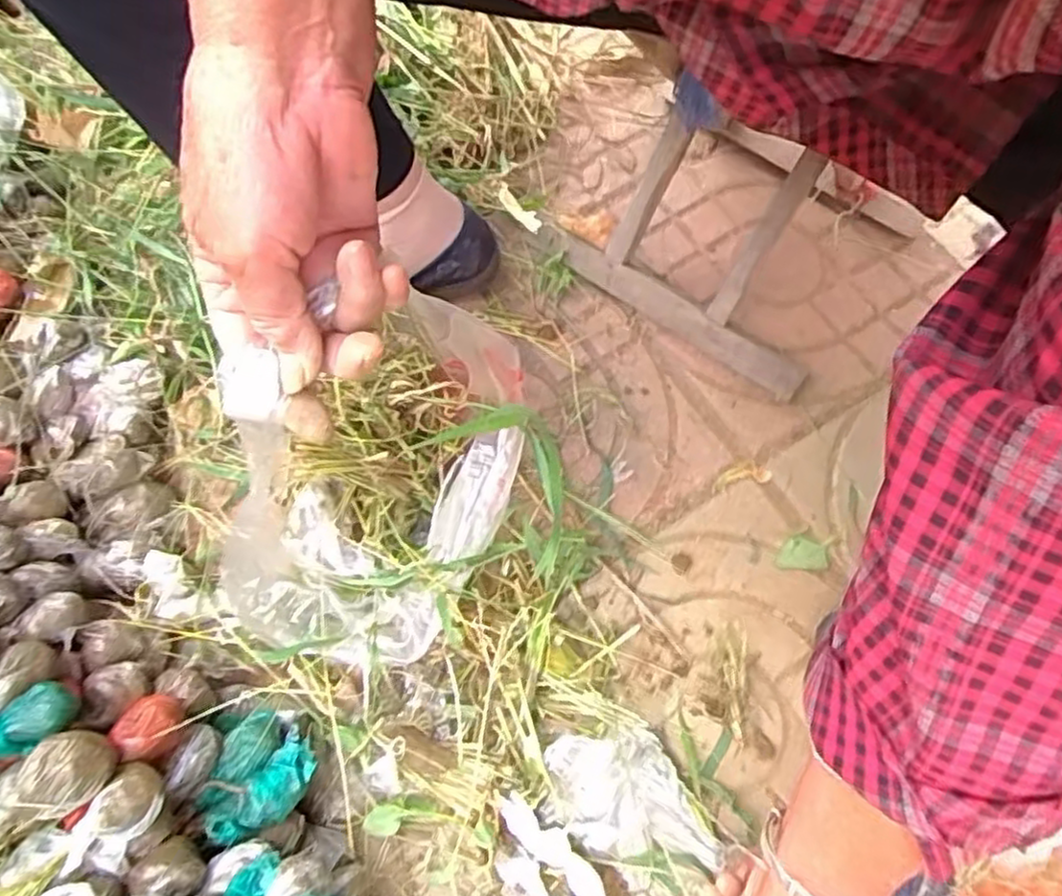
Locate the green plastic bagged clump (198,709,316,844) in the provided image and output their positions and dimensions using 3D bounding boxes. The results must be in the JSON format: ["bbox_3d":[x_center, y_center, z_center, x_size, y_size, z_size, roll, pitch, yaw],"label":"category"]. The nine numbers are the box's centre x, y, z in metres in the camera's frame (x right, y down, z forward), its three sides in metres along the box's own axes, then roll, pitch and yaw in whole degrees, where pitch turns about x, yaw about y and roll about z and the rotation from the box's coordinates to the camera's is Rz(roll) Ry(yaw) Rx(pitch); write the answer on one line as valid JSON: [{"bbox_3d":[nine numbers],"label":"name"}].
[{"bbox_3d":[-0.189,0.226,0.500,0.078,0.053,0.080,-4,66,0],"label":"green plastic bagged clump"}]

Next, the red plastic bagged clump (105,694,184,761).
[{"bbox_3d":[-0.253,0.183,0.471,0.037,0.024,0.039,-1,67,2],"label":"red plastic bagged clump"}]

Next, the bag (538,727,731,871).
[{"bbox_3d":[0.068,0.244,0.508,0.114,0.036,0.081,1,67,3],"label":"bag"}]

